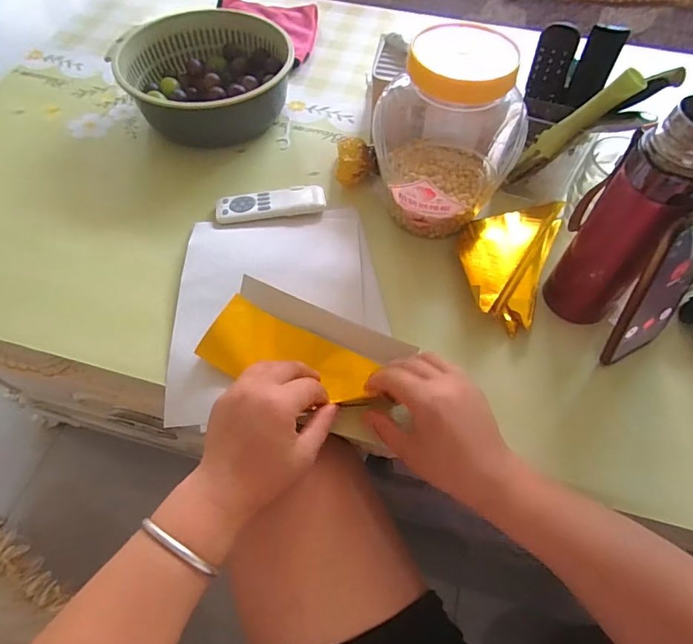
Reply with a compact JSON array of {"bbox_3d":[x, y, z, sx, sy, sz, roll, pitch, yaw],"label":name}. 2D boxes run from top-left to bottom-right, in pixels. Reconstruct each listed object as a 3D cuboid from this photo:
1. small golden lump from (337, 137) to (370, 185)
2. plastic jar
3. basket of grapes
[{"bbox_3d":[0.009,-0.200,0.576,0.042,0.037,0.067,2,59,-1],"label":"small golden lump"},{"bbox_3d":[0.096,-0.196,0.486,0.116,0.185,0.154,-10,60,-8],"label":"plastic jar"},{"bbox_3d":[-0.188,-0.340,0.632,0.223,0.075,0.187,-6,59,-5],"label":"basket of grapes"}]

